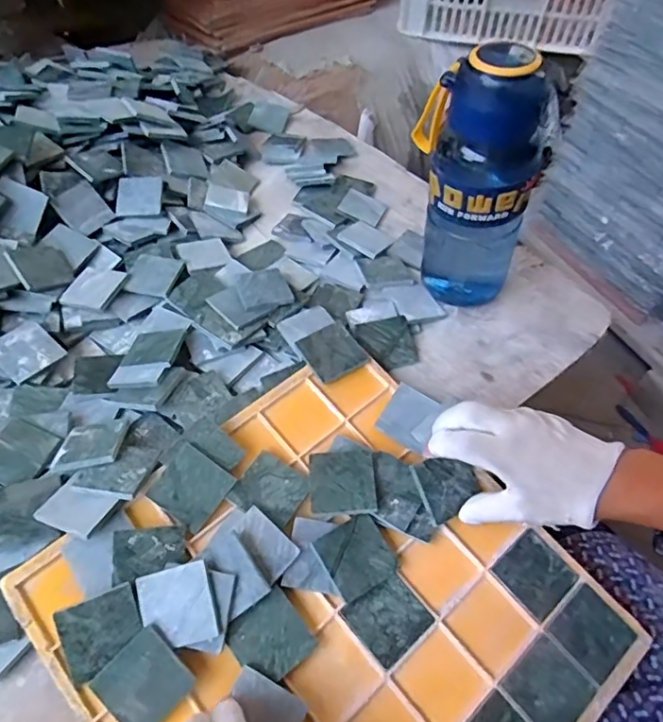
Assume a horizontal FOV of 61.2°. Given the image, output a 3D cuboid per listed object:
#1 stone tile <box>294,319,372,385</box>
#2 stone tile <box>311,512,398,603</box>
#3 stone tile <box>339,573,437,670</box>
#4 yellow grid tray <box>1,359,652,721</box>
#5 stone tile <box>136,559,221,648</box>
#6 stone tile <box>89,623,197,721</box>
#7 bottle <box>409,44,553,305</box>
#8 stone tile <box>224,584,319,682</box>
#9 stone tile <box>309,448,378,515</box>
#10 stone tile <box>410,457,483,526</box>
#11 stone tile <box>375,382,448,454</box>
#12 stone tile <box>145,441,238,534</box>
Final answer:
[{"bbox_3d":[0.001,-0.009,0.502,0.048,0.005,0.048,-31,74,-13],"label":"stone tile"},{"bbox_3d":[0.019,0.143,0.414,0.048,0.004,0.049,-27,71,-21],"label":"stone tile"},{"bbox_3d":[0.041,0.183,0.401,0.050,0.008,0.047,-35,60,-23],"label":"stone tile"},{"bbox_3d":[0.004,0.177,0.392,0.318,0.026,0.325,-36,72,-22],"label":"yellow grid tray"},{"bbox_3d":[-0.104,0.166,0.379,0.049,0.004,0.050,-17,77,-1],"label":"stone tile"},{"bbox_3d":[-0.122,0.210,0.367,0.052,0.008,0.050,-43,93,-19],"label":"stone tile"},{"bbox_3d":[0.128,-0.160,0.509,0.110,0.232,0.098,14,54,11],"label":"bottle"},{"bbox_3d":[-0.041,0.190,0.386,0.049,0.005,0.049,-35,76,-21],"label":"stone tile"},{"bbox_3d":[0.008,0.093,0.436,0.050,0.004,0.052,-6,58,2],"label":"stone tile"},{"bbox_3d":[0.091,0.096,0.436,0.050,0.004,0.047,-20,87,-23],"label":"stone tile"},{"bbox_3d":[0.066,0.046,0.470,0.043,0.011,0.049,26,57,19],"label":"stone tile"},{"bbox_3d":[-0.107,0.096,0.429,0.049,0.004,0.050,35,73,7],"label":"stone tile"}]

